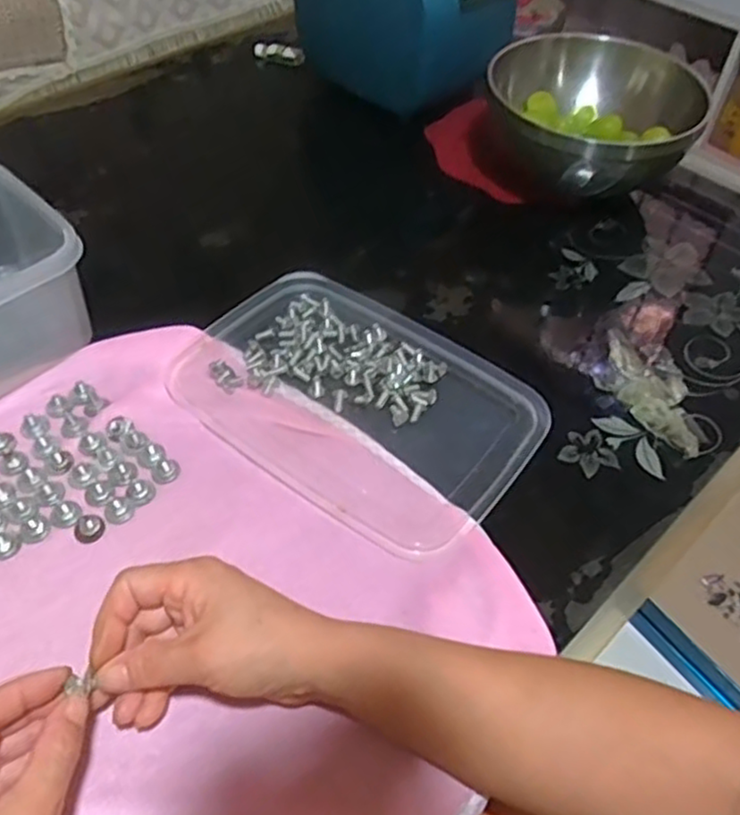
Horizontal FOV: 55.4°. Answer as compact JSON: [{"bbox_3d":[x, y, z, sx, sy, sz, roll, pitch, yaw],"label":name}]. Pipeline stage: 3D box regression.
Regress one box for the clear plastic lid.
[{"bbox_3d":[-0.010,-0.010,0.504,0.247,0.015,0.164,30,55,21],"label":"clear plastic lid"}]

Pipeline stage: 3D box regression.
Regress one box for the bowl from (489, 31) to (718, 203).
[{"bbox_3d":[0.206,-0.272,0.648,0.173,0.084,0.173,1,50,-1],"label":"bowl"}]

